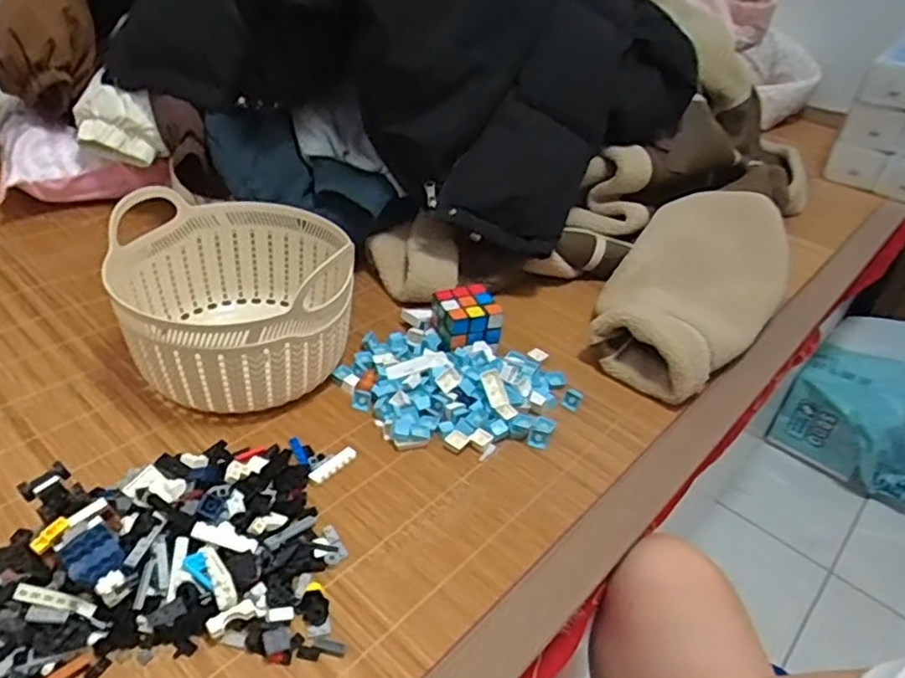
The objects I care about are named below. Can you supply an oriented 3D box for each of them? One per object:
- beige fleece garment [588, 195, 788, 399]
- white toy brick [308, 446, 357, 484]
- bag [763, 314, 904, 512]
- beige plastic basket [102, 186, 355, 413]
[{"bbox_3d":[0.298,-0.073,0.816,0.171,0.099,0.386,27,41,24],"label":"beige fleece garment"},{"bbox_3d":[-0.104,0.110,0.585,0.014,0.008,0.046,31,43,29],"label":"white toy brick"},{"bbox_3d":[0.876,0.156,1.264,0.345,0.199,0.392,-26,48,-36],"label":"bag"},{"bbox_3d":[-0.211,-0.033,0.662,0.214,0.125,0.226,-10,40,-22],"label":"beige plastic basket"}]

